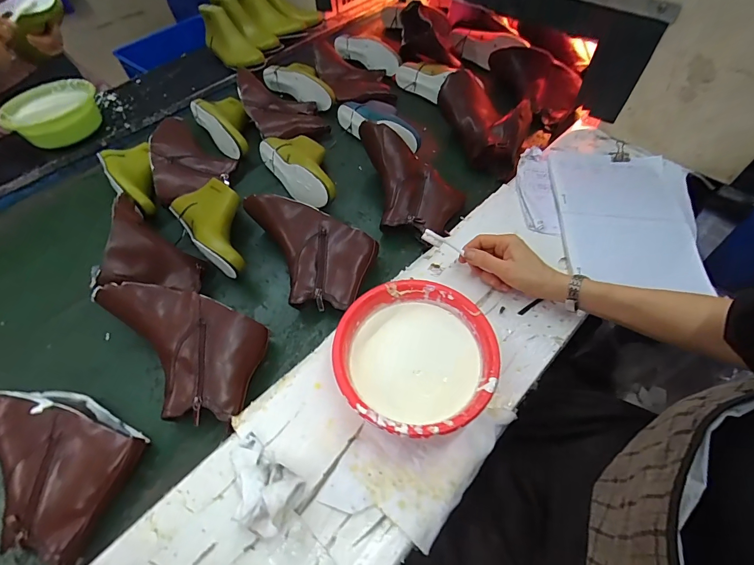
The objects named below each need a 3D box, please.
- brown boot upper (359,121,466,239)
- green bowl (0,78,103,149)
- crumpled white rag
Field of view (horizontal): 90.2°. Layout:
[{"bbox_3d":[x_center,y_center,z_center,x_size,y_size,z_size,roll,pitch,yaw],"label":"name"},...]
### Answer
[{"bbox_3d":[0.072,-0.186,0.674,0.160,0.084,0.231,-10,57,-4],"label":"brown boot upper"},{"bbox_3d":[-0.727,-0.380,0.853,0.194,0.069,0.175,-40,64,-22],"label":"green bowl"},{"bbox_3d":[-0.134,0.222,0.413,0.098,0.048,0.067,33,63,20],"label":"crumpled white rag"}]

